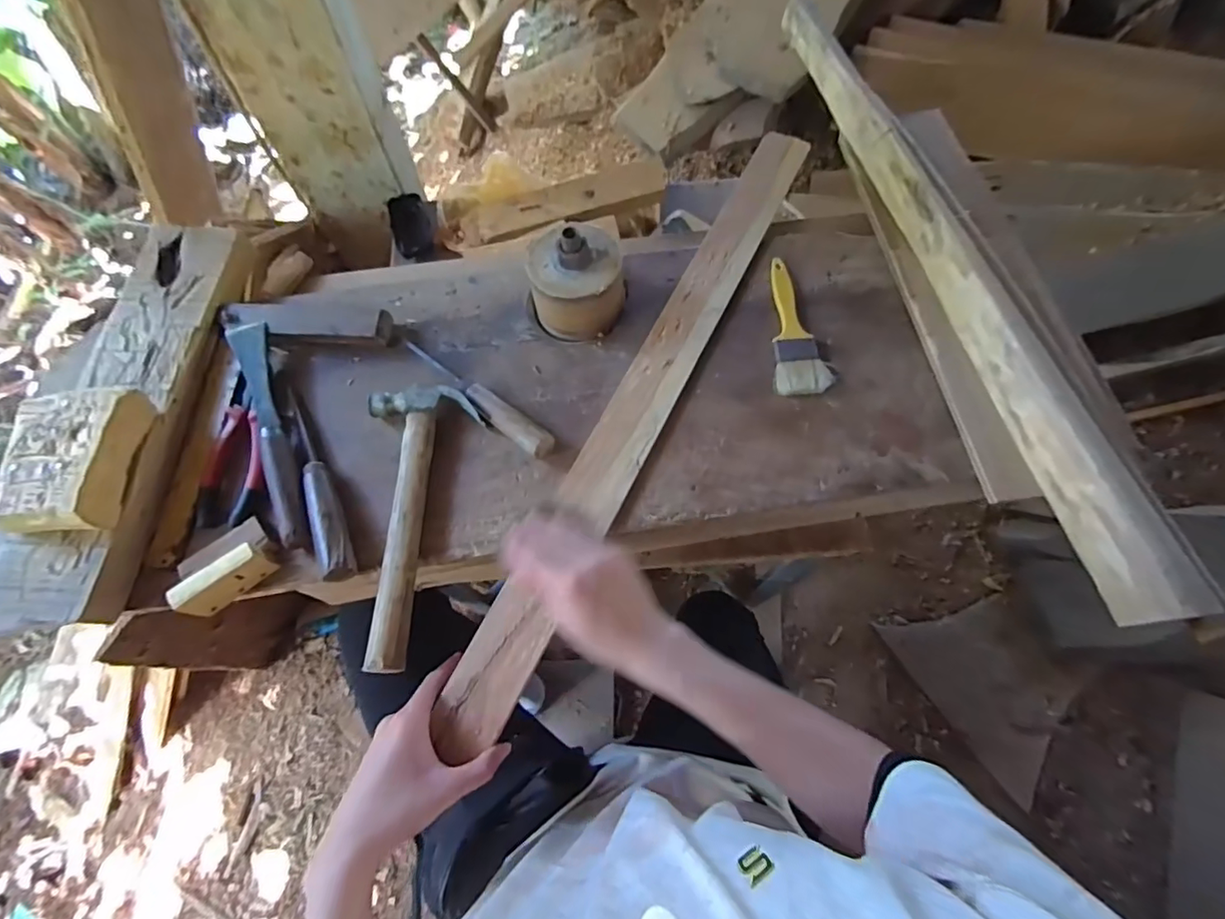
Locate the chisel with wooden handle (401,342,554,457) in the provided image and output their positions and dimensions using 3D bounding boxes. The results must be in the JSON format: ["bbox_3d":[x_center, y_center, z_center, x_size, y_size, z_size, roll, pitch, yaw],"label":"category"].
[{"bbox_3d":[-0.150,-0.068,0.585,0.215,0.031,0.029,36,72,13],"label":"chisel with wooden handle"}]

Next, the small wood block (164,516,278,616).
[{"bbox_3d":[-0.370,0.099,0.517,0.081,0.045,0.063,-33,72,-12],"label":"small wood block"}]

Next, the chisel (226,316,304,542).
[{"bbox_3d":[-0.353,-0.037,0.568,0.037,0.028,0.267,-23,70,-9],"label":"chisel"}]

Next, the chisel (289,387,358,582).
[{"bbox_3d":[-0.302,0.020,0.552,0.030,0.033,0.225,-25,71,-10],"label":"chisel"}]

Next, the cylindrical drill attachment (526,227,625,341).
[{"bbox_3d":[-0.039,-0.196,0.598,0.103,0.094,0.095,3,68,1],"label":"cylindrical drill attachment"}]

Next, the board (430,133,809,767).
[{"bbox_3d":[0.045,-0.079,0.584,0.060,0.011,0.781,26,72,10],"label":"board"}]

